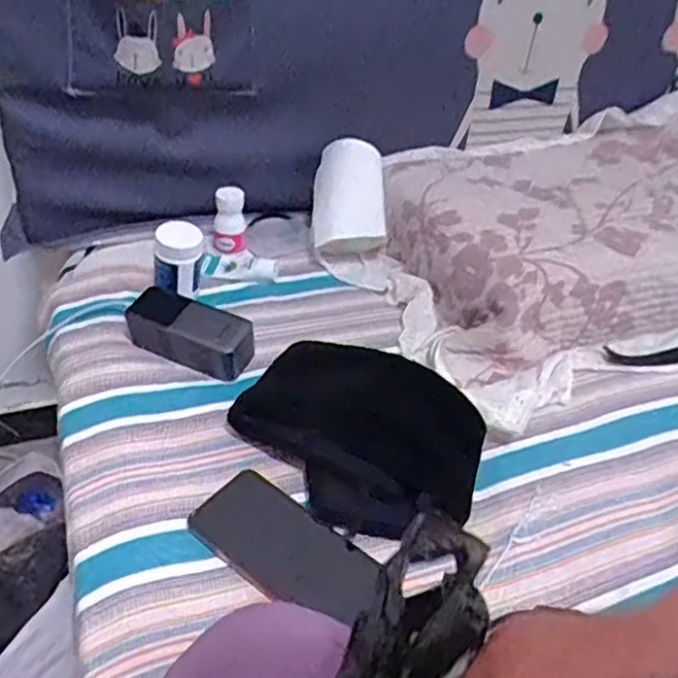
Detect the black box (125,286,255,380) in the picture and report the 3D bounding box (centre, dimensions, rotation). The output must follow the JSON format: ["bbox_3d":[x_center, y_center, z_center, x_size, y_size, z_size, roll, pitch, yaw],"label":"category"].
[{"bbox_3d":[-0.161,-0.008,0.736,0.133,0.051,0.055,20,41,16],"label":"black box"}]

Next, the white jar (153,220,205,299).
[{"bbox_3d":[-0.192,-0.093,0.794,0.050,0.074,0.060,34,46,30],"label":"white jar"}]

